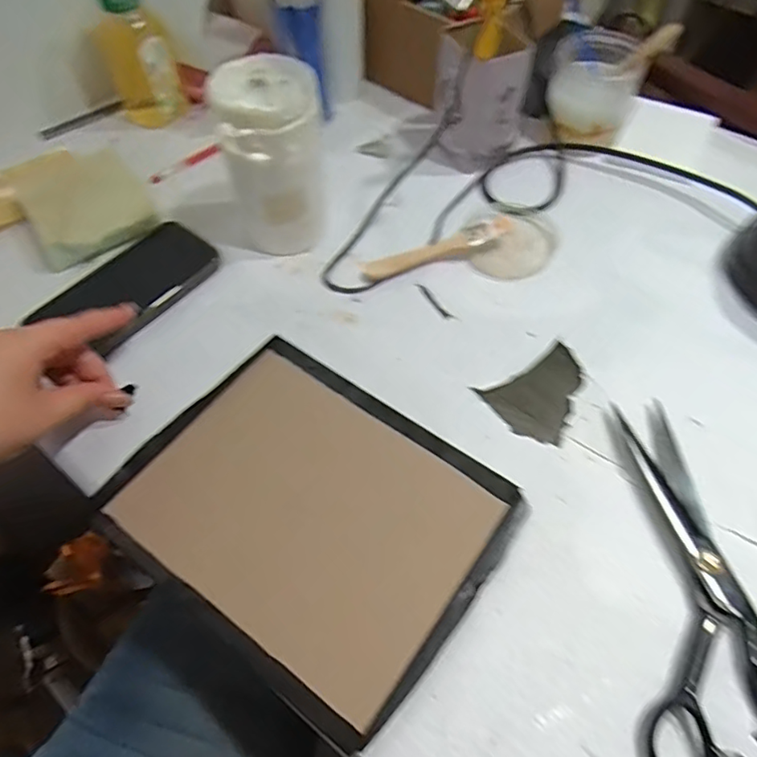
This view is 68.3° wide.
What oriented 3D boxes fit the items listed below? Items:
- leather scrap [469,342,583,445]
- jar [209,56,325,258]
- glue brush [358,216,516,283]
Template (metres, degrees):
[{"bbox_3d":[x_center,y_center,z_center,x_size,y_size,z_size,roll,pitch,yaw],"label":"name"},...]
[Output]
[{"bbox_3d":[0.126,0.005,0.444,0.067,0.004,0.089,29,62,18],"label":"leather scrap"},{"bbox_3d":[-0.091,-0.188,0.480,0.076,0.144,0.088,-18,59,-10],"label":"jar"},{"bbox_3d":[0.054,-0.114,0.496,0.138,0.009,0.019,-20,84,-2],"label":"glue brush"}]

